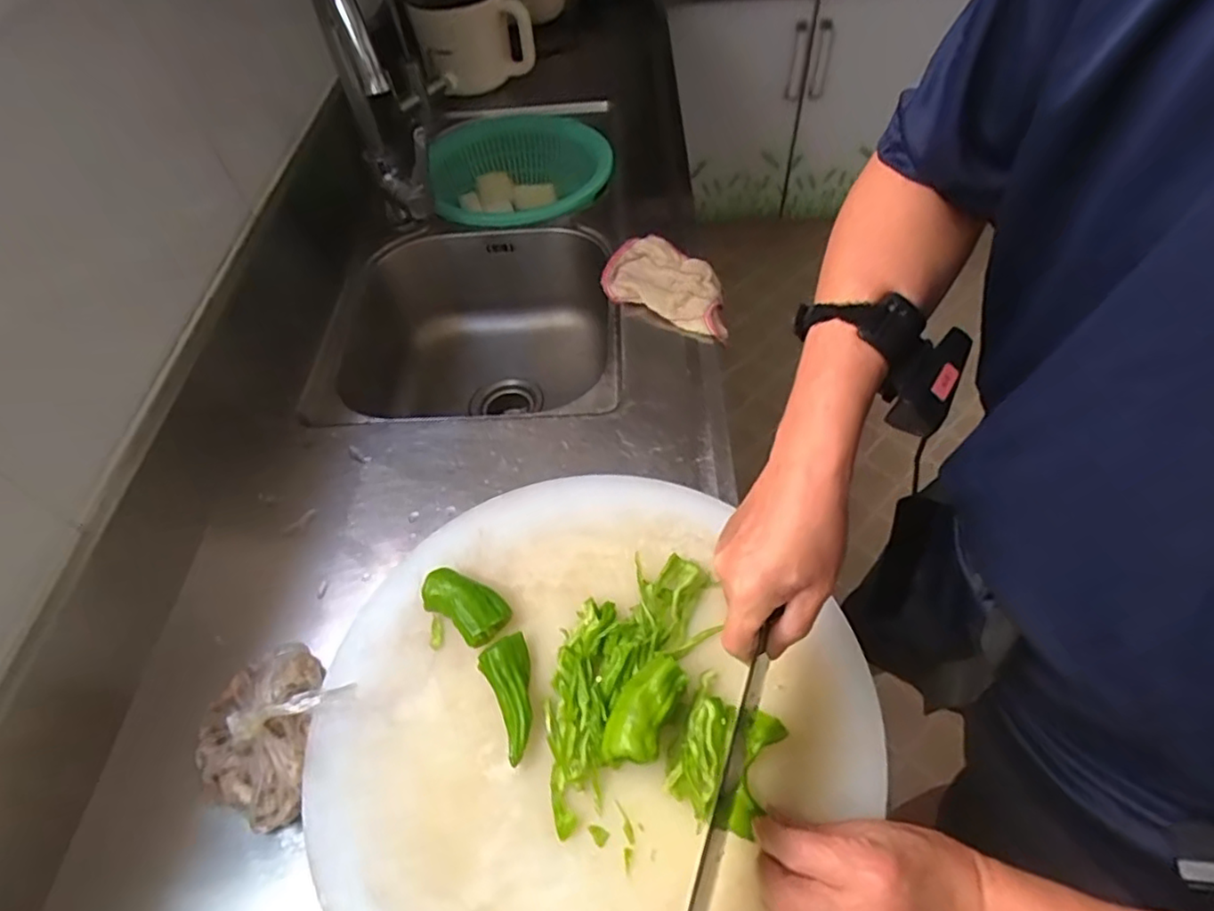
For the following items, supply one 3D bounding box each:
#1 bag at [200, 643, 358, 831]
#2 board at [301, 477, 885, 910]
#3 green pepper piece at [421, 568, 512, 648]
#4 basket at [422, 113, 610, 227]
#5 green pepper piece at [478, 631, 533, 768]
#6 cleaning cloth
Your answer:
[{"bbox_3d":[-0.259,0.194,0.473,0.116,0.070,0.112,26,59,22],"label":"bag"},{"bbox_3d":[-0.022,0.184,0.462,0.369,0.034,0.388,-3,53,4],"label":"board"},{"bbox_3d":[-0.115,0.121,0.520,0.072,0.031,0.041,29,61,24],"label":"green pepper piece"},{"bbox_3d":[-0.141,-0.447,1.082,0.288,0.122,0.323,-13,53,-5],"label":"basket"},{"bbox_3d":[-0.066,0.174,0.469,0.037,0.025,0.080,-22,55,-12],"label":"green pepper piece"},{"bbox_3d":[0.083,-0.218,0.800,0.180,0.020,0.126,25,59,21],"label":"cleaning cloth"}]

